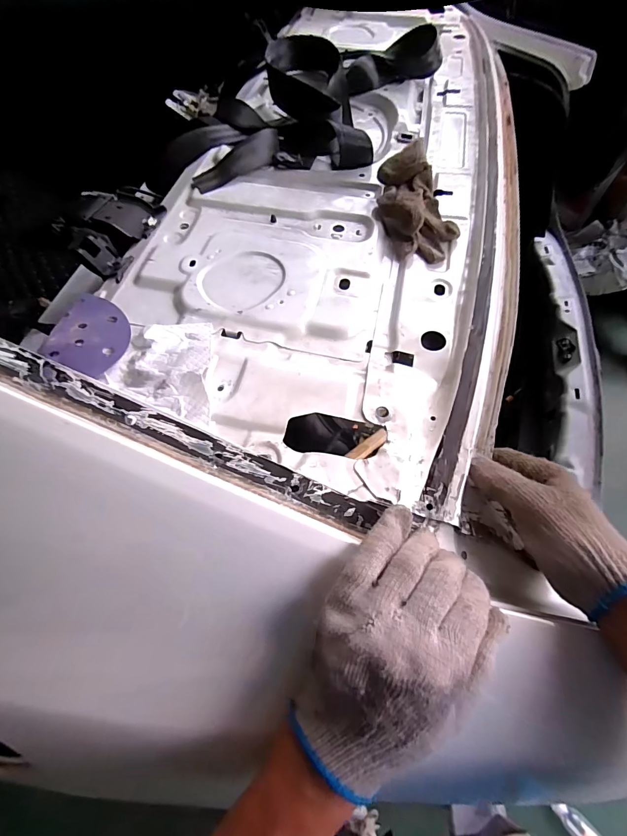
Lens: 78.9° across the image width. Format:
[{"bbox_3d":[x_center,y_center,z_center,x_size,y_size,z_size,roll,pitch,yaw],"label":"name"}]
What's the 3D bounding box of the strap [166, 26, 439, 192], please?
[{"bbox_3d":[-0.008,-0.481,0.581,0.286,0.068,0.481,22,63,12],"label":"strap"}]

